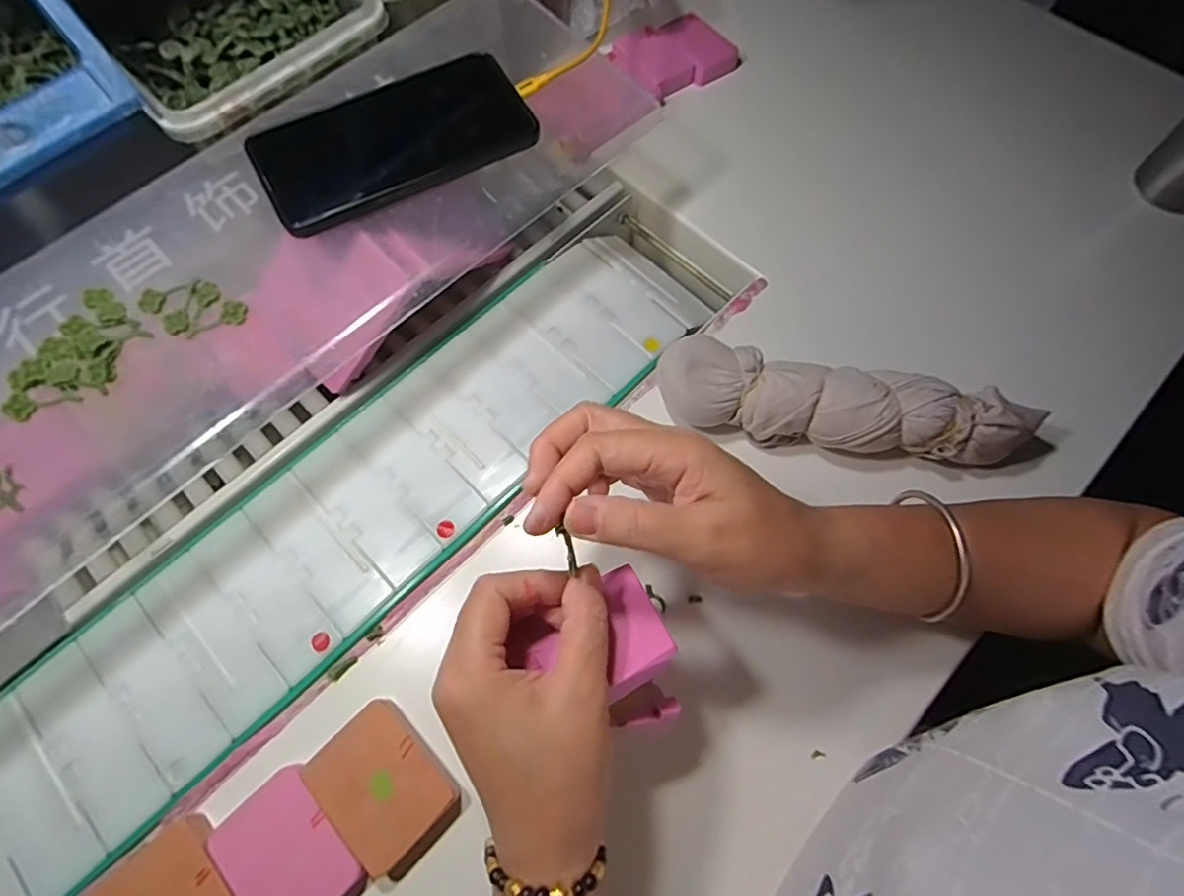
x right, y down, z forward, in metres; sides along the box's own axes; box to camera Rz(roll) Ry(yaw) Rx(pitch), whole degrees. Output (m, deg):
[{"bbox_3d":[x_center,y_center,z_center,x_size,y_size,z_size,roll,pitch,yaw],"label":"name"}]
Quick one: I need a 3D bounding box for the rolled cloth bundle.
[{"bbox_3d":[0.158,-0.023,0.385,0.237,0.054,0.056,12,70,3],"label":"rolled cloth bundle"}]

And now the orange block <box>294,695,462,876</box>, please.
[{"bbox_3d":[-0.111,0.182,0.320,0.057,0.021,0.075,-42,76,-15],"label":"orange block"}]

